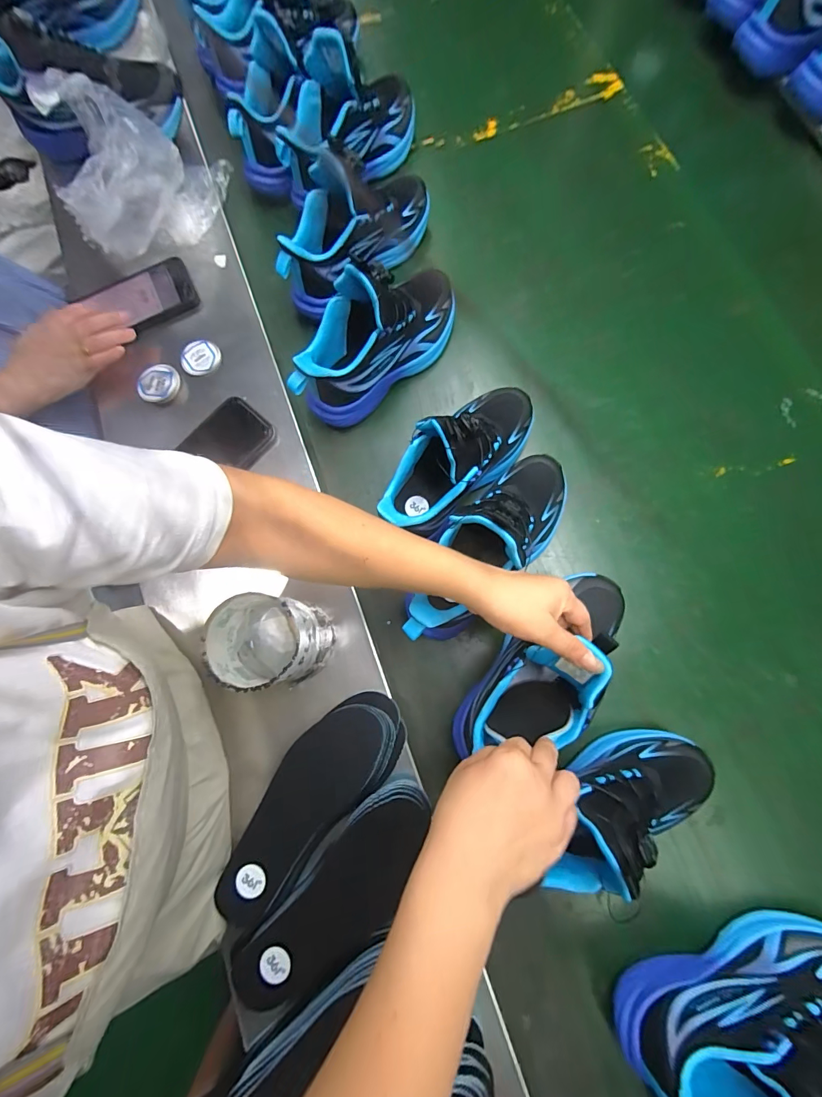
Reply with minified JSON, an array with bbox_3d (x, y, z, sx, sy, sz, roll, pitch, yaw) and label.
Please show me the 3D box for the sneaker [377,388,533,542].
[{"bbox_3d":[0.057,-0.105,0.438,0.073,0.135,0.193,42,85,11],"label":"sneaker"}]

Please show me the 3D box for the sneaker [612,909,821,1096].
[{"bbox_3d":[0.296,0.400,0.340,0.240,0.128,0.081,-21,79,-3],"label":"sneaker"}]

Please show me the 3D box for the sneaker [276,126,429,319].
[{"bbox_3d":[-0.071,-0.404,0.517,0.083,0.125,0.233,39,82,8],"label":"sneaker"}]

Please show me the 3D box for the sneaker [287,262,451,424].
[{"bbox_3d":[-0.037,-0.250,0.474,0.228,0.132,0.080,-43,79,-6],"label":"sneaker"}]

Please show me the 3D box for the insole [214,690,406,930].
[{"bbox_3d":[-0.097,0.246,0.406,0.235,0.025,0.076,-44,81,-7],"label":"insole"}]

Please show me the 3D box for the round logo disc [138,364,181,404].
[{"bbox_3d":[-0.318,-0.208,0.525,0.053,0.011,0.045,-40,80,-6],"label":"round logo disc"}]

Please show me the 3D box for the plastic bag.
[{"bbox_3d":[-0.352,-0.485,0.518,0.200,0.132,0.167,-35,80,-6],"label":"plastic bag"}]

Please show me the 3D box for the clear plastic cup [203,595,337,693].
[{"bbox_3d":[-0.129,0.087,0.397,0.083,0.109,0.075,-10,78,-1],"label":"clear plastic cup"}]

